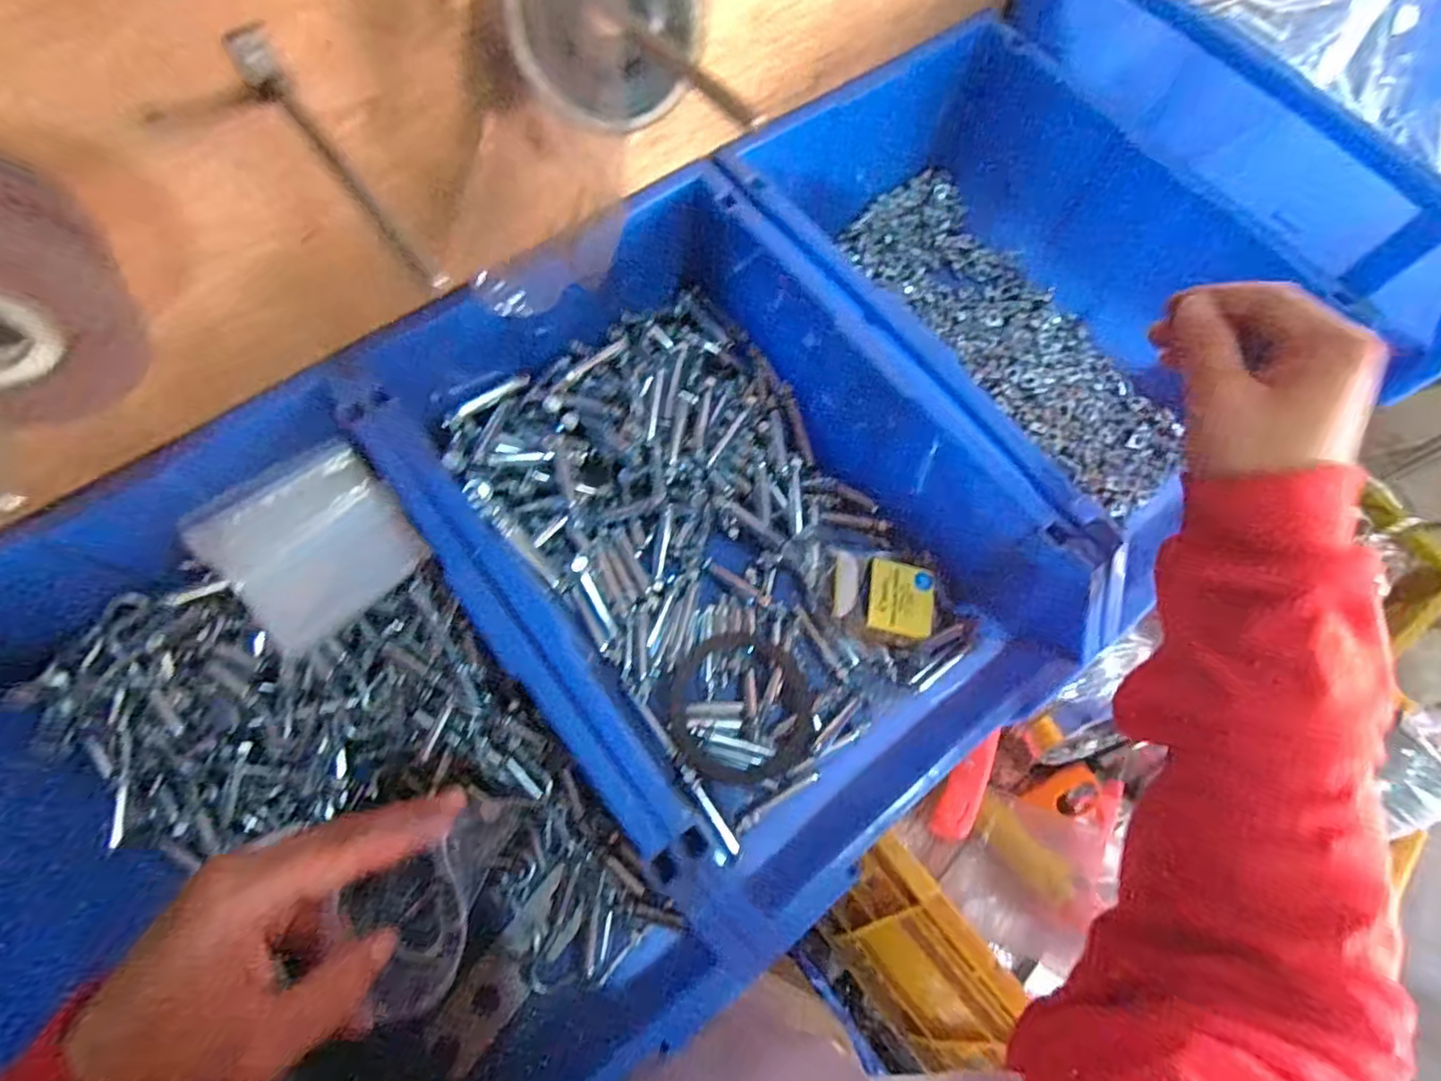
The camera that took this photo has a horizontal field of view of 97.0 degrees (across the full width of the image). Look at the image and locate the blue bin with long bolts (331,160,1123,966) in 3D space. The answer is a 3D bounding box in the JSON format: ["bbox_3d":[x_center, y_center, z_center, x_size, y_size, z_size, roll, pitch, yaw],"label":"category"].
[{"bbox_3d":[0.000,-0.008,0.456,0.311,0.158,0.443,-33,74,-13],"label":"blue bin with long bolts"}]

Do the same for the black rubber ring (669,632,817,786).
[{"bbox_3d":[0.018,0.126,0.481,0.111,0.006,0.107,1,70,-2],"label":"black rubber ring"}]

